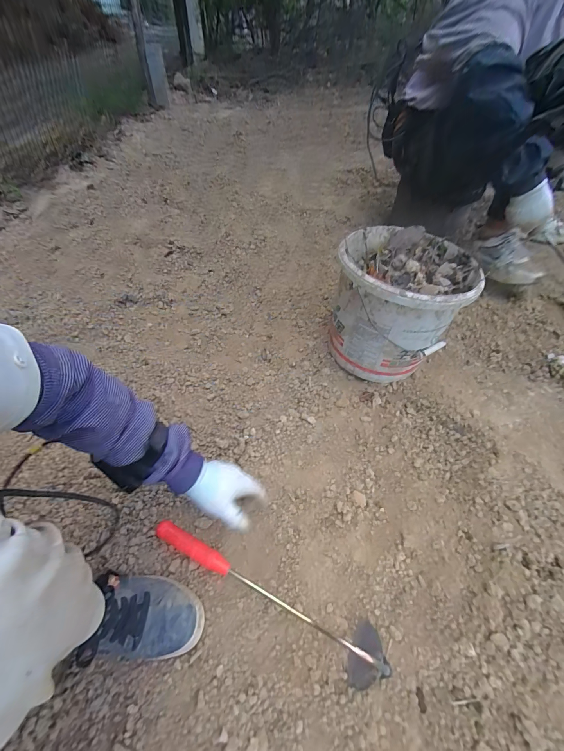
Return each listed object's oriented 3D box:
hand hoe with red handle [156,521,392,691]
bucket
[{"bbox_3d":[-0.032,0.305,0.431,0.359,0.050,0.063,20,54,17],"label":"hand hoe with red handle"},{"bbox_3d":[0.244,-0.151,0.673,0.243,0.249,0.260,-1,51,1],"label":"bucket"}]

